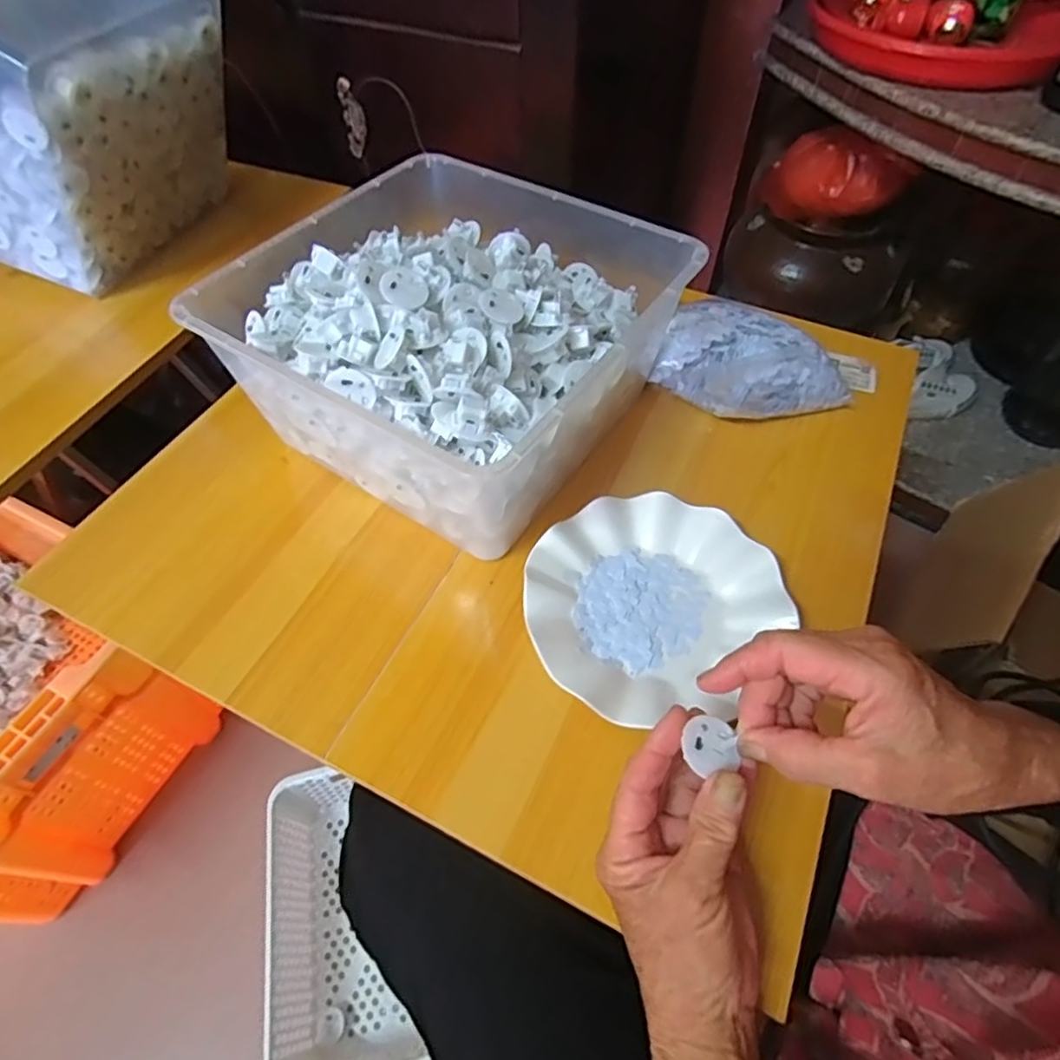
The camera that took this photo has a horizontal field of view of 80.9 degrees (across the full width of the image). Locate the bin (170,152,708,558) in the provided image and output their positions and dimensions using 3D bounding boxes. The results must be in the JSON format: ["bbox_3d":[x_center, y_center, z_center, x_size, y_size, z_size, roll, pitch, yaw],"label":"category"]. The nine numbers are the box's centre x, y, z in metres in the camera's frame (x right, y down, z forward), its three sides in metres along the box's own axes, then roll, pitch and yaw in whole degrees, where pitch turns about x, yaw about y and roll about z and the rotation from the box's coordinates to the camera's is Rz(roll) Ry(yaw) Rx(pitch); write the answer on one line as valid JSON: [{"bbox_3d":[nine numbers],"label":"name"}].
[{"bbox_3d":[-0.071,-0.171,0.513,0.315,0.131,0.302,28,60,18],"label":"bin"}]

